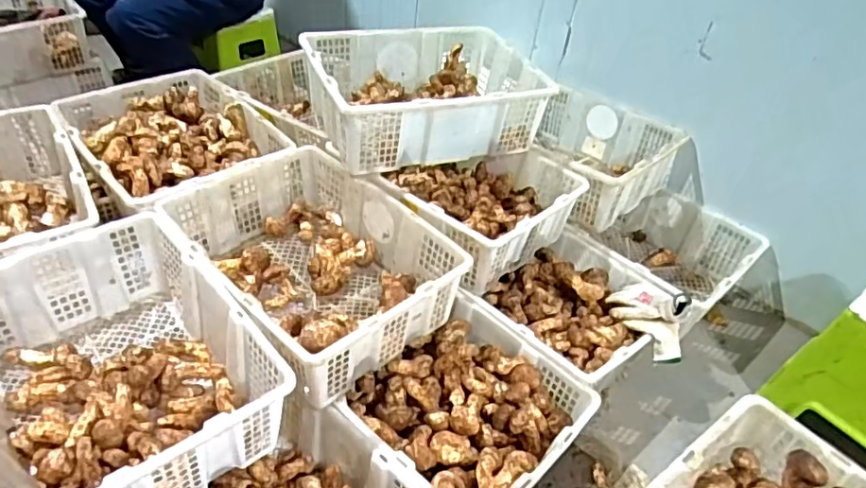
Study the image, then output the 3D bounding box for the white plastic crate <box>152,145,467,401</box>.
[{"bbox_3d":[-0.231,0.033,1.093,0.366,0.161,0.478,-29,51,-36],"label":"white plastic crate"}]

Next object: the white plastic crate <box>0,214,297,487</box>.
[{"bbox_3d":[-0.485,0.181,0.878,0.344,0.165,0.476,-27,50,-35],"label":"white plastic crate"}]

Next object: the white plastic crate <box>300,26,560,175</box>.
[{"bbox_3d":[-0.025,-0.339,1.313,0.475,0.166,0.356,-13,43,-22],"label":"white plastic crate"}]

